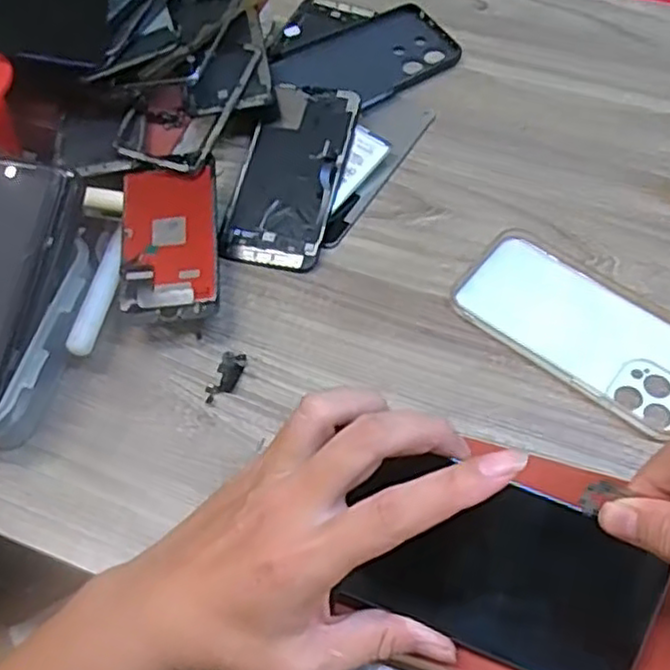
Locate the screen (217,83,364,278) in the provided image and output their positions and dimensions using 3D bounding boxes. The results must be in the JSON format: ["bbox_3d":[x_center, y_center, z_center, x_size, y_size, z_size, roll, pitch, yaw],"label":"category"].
[{"bbox_3d":[-0.031,-0.119,0.515,0.072,0.012,0.151,12,68,11],"label":"screen"}]

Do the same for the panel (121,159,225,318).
[{"bbox_3d":[-0.108,-0.062,0.466,0.061,0.010,0.113,-6,63,-2],"label":"panel"}]

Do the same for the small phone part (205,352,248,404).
[{"bbox_3d":[-0.069,0.027,0.448,0.017,0.004,0.036,17,63,13],"label":"small phone part"}]

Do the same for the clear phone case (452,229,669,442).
[{"bbox_3d":[0.160,-0.007,0.455,0.162,0.008,0.082,36,68,21],"label":"clear phone case"}]

